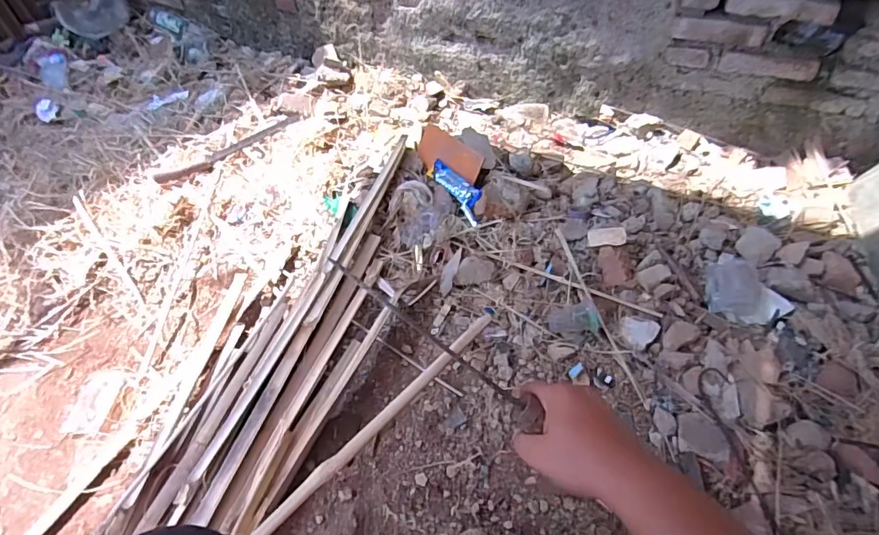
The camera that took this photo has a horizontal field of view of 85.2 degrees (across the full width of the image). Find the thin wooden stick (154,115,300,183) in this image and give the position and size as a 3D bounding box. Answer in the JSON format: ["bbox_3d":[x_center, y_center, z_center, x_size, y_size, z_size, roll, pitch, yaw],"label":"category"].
[{"bbox_3d":[-0.533,-0.306,1.234,0.383,0.016,0.050,-35,61,-23],"label":"thin wooden stick"}]

